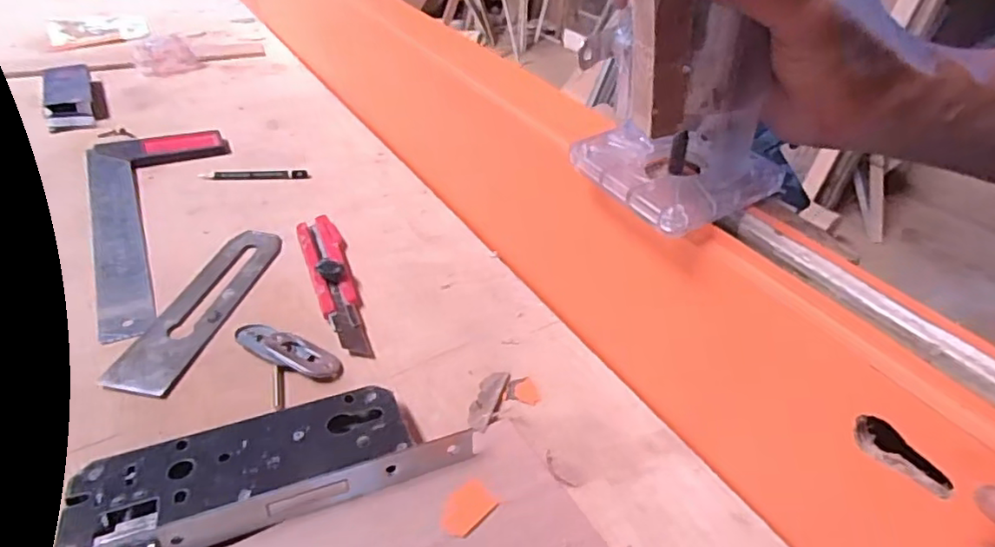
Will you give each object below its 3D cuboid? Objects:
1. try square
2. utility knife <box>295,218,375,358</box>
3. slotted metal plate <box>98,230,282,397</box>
[{"bbox_3d":[-0.295,-0.057,0.532,0.123,0.017,0.302,-14,40,-25],"label":"try square"},{"bbox_3d":[-0.129,0.000,0.465,0.033,0.019,0.164,-10,39,-21],"label":"utility knife"},{"bbox_3d":[-0.219,0.020,0.448,0.047,0.004,0.183,8,37,6],"label":"slotted metal plate"}]

